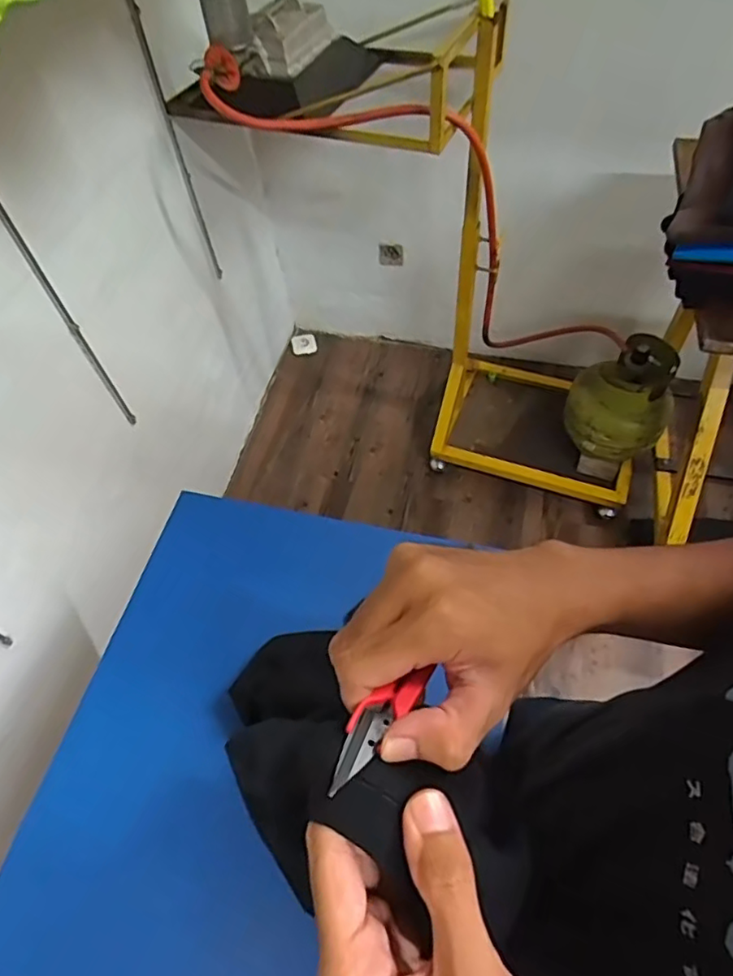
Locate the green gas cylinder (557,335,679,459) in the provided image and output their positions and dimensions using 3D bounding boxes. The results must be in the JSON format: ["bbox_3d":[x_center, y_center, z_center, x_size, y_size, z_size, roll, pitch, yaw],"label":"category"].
[{"bbox_3d":[0.669,-0.238,1.541,0.245,0.291,0.246,27,62,21],"label":"green gas cylinder"}]

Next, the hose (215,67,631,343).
[{"bbox_3d":[0.209,-0.598,1.360,0.400,1.126,0.180,-10,68,37],"label":"hose"}]

